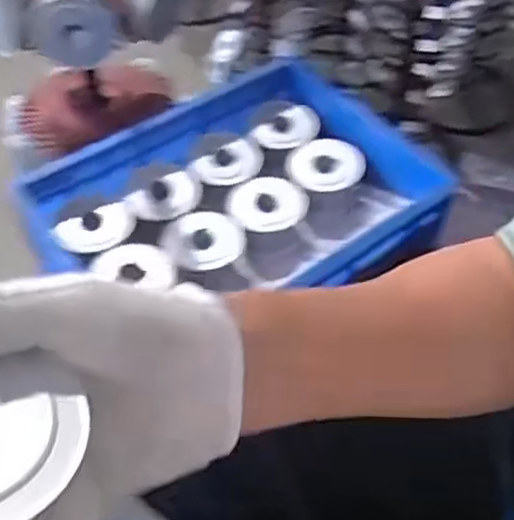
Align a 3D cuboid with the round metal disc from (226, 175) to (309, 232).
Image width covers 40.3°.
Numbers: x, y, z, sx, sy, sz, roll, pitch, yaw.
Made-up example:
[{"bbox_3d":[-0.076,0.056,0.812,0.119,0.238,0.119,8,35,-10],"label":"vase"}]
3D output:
[{"bbox_3d":[0.014,-0.067,0.828,0.094,0.024,0.082,-4,49,-4],"label":"round metal disc"}]

